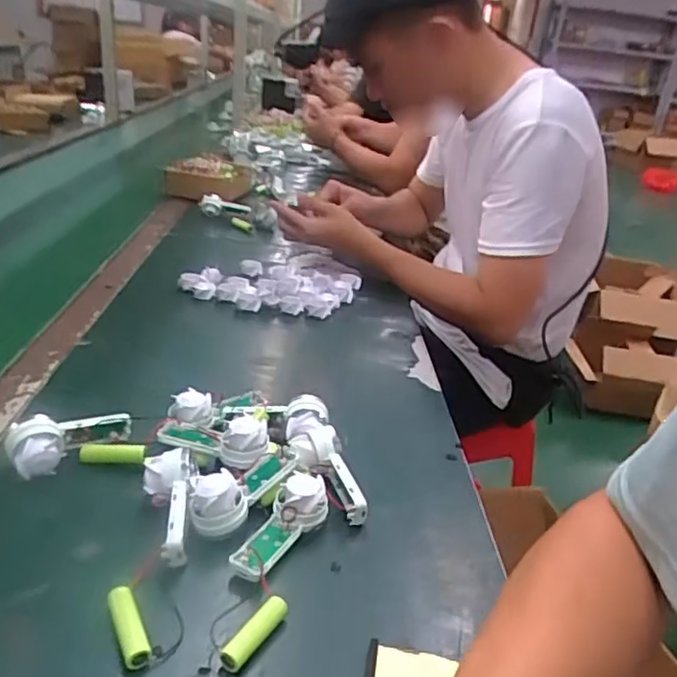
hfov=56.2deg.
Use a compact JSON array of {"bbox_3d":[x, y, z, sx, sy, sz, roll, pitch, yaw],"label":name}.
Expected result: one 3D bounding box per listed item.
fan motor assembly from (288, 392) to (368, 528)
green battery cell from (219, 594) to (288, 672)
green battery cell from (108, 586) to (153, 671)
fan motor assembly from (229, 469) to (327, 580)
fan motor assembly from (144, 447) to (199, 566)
[{"bbox_3d":[-0.018,0.097,0.521,0.045,0.043,0.129,-2,28,-18],"label":"fan motor assembly"},{"bbox_3d":[-0.049,0.176,0.381,0.014,0.016,0.051,21,29,25],"label":"green battery cell"},{"bbox_3d":[-0.123,0.168,0.371,0.014,0.011,0.052,-9,30,-29],"label":"green battery cell"},{"bbox_3d":[-0.040,0.129,0.447,0.034,0.030,0.088,20,29,23],"label":"fan motor assembly"},{"bbox_3d":[-0.119,0.117,0.454,0.040,0.035,0.093,0,27,-14],"label":"fan motor assembly"}]

